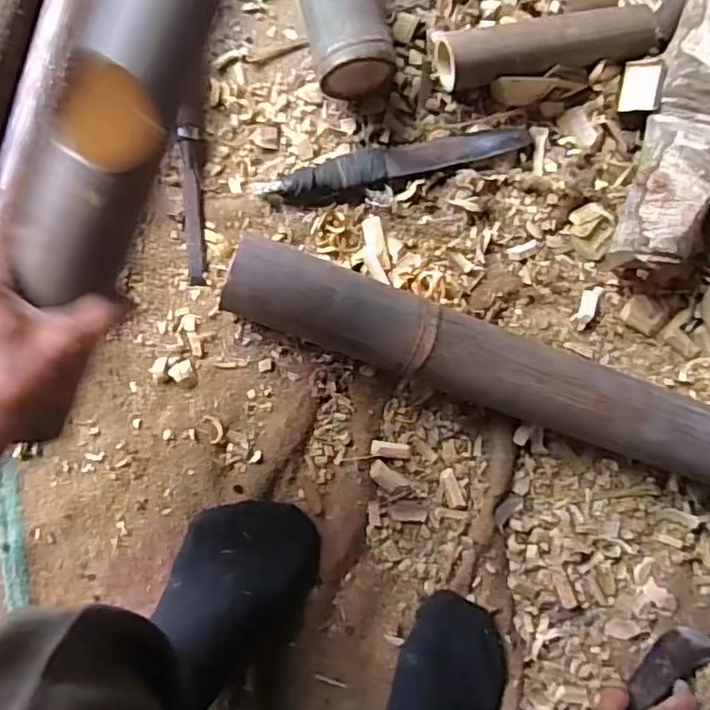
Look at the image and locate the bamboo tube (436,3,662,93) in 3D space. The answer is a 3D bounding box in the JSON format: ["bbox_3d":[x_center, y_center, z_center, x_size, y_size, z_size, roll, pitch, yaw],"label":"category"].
[{"bbox_3d":[0.193,-0.315,0.645,0.219,0.052,0.059,-13,89,-9],"label":"bamboo tube"}]

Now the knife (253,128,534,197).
[{"bbox_3d":[0.045,-0.193,0.631,0.280,0.018,0.034,-13,89,-9],"label":"knife"}]

